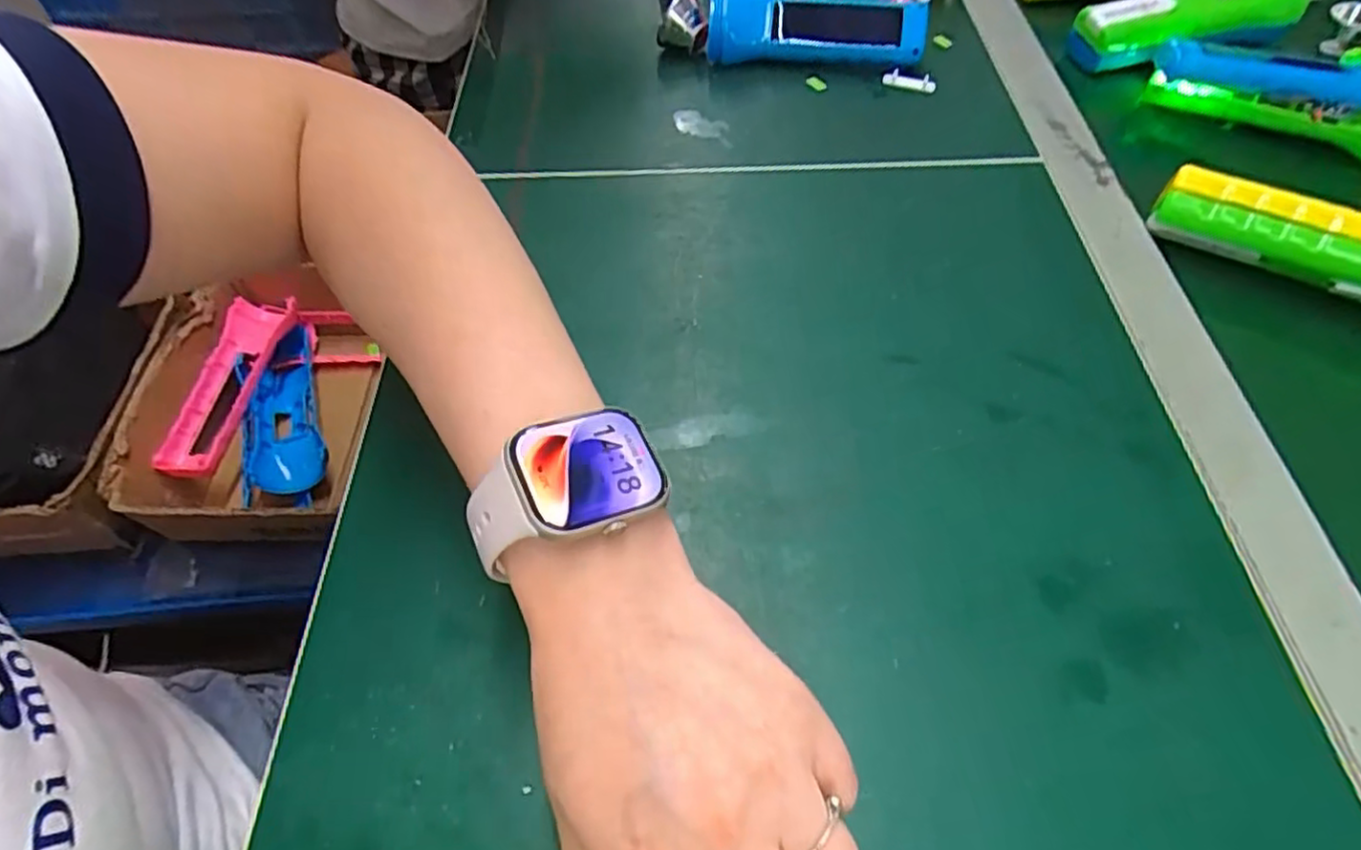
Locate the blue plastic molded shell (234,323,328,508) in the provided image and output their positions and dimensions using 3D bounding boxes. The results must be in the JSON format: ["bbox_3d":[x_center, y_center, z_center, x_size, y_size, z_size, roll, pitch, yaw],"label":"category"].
[{"bbox_3d":[-0.312,-0.008,0.548,0.058,0.042,0.165,-16,58,-11],"label":"blue plastic molded shell"}]

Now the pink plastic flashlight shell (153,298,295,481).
[{"bbox_3d":[-0.348,-0.034,0.537,0.050,0.028,0.163,7,57,5],"label":"pink plastic flashlight shell"}]

